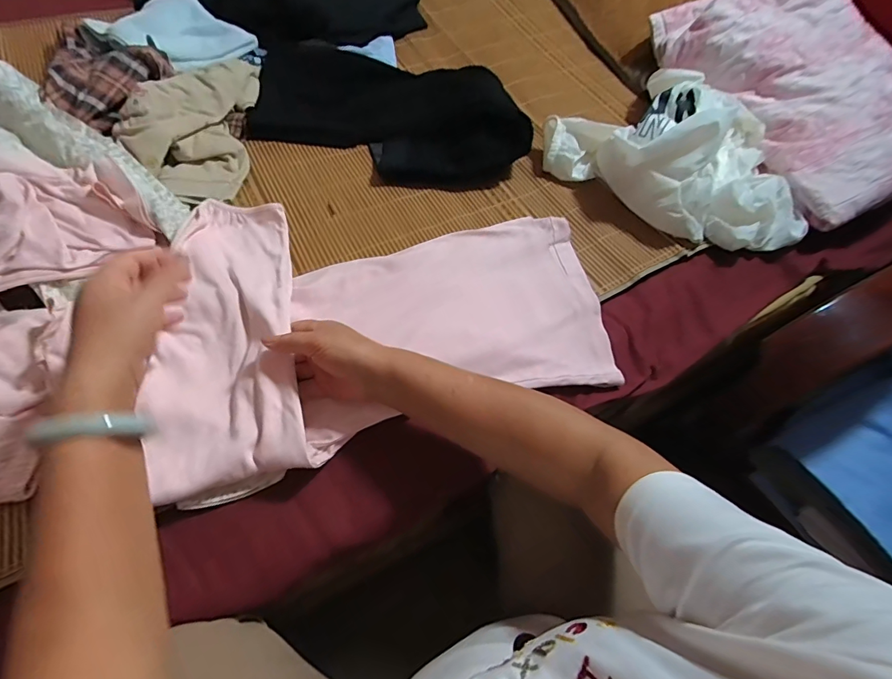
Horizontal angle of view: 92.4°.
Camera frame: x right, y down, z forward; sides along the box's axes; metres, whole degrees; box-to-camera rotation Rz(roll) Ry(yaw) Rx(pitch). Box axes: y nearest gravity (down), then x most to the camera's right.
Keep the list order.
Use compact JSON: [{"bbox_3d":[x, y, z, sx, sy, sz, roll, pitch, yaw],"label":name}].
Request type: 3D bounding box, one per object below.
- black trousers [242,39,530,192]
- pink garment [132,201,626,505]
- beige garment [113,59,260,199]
[{"bbox_3d":[-0.089,-0.363,0.701,0.457,0.095,0.207,15,61,4],"label":"black trousers"},{"bbox_3d":[-0.078,-0.049,0.527,0.543,0.065,0.363,-11,63,-8],"label":"pink garment"},{"bbox_3d":[-0.387,-0.339,0.654,0.157,0.082,0.299,1,61,-3],"label":"beige garment"}]

